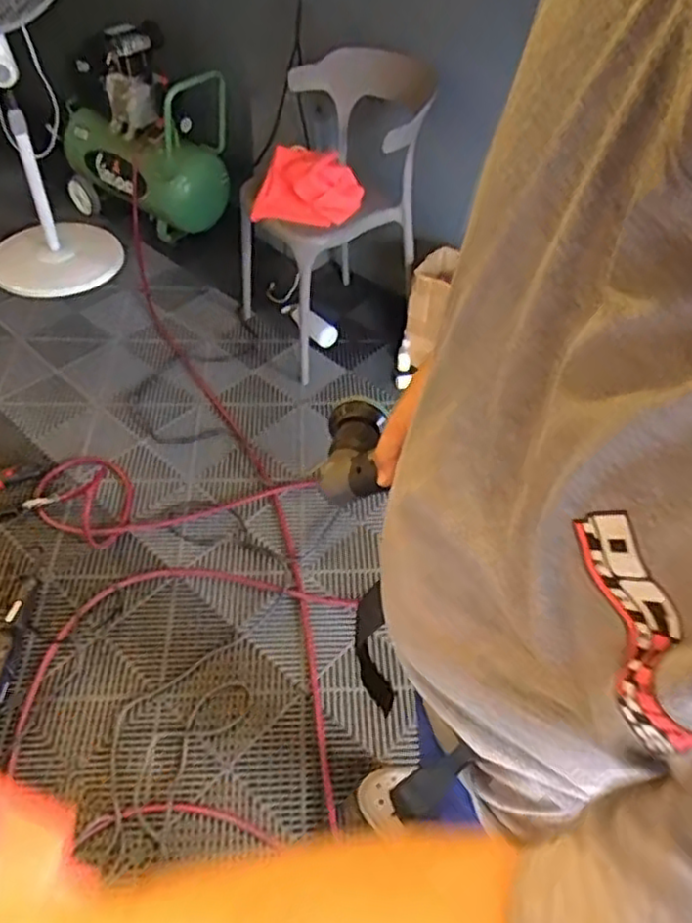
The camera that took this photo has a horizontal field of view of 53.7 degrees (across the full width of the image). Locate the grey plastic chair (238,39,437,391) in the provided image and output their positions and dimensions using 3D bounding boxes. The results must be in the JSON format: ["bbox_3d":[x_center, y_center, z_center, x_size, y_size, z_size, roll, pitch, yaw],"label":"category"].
[{"bbox_3d":[-0.034,-0.666,1.858,0.472,0.674,0.519,-16,50,-16],"label":"grey plastic chair"}]

